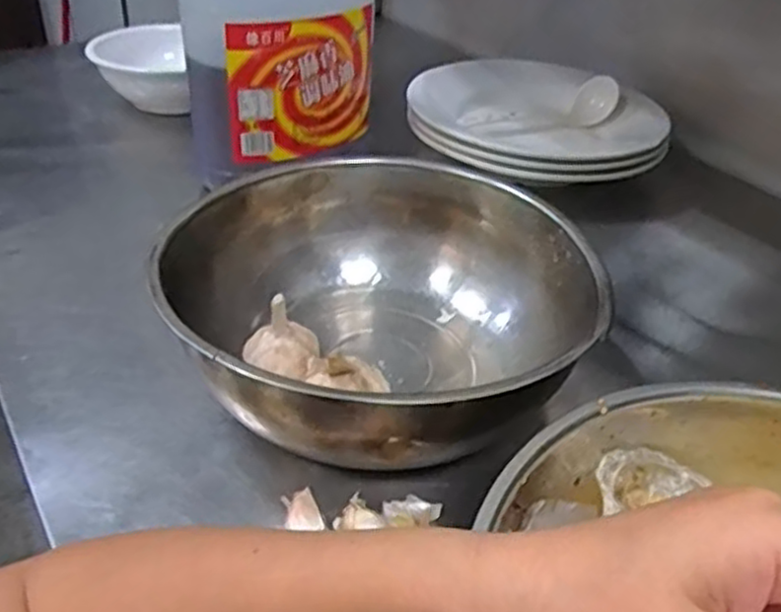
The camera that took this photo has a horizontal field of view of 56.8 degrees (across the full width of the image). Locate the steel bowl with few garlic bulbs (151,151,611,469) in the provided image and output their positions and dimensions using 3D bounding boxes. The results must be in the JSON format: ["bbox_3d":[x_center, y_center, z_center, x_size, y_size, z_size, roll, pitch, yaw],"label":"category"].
[{"bbox_3d":[-0.006,0.006,0.510,0.251,0.112,0.274,3,35,-2],"label":"steel bowl with few garlic bulbs"}]

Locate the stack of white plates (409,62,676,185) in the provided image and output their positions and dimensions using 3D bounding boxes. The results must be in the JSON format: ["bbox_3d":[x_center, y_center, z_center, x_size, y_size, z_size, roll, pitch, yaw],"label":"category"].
[{"bbox_3d":[0.164,-0.238,0.860,0.280,0.056,0.270,6,35,3],"label":"stack of white plates"}]

